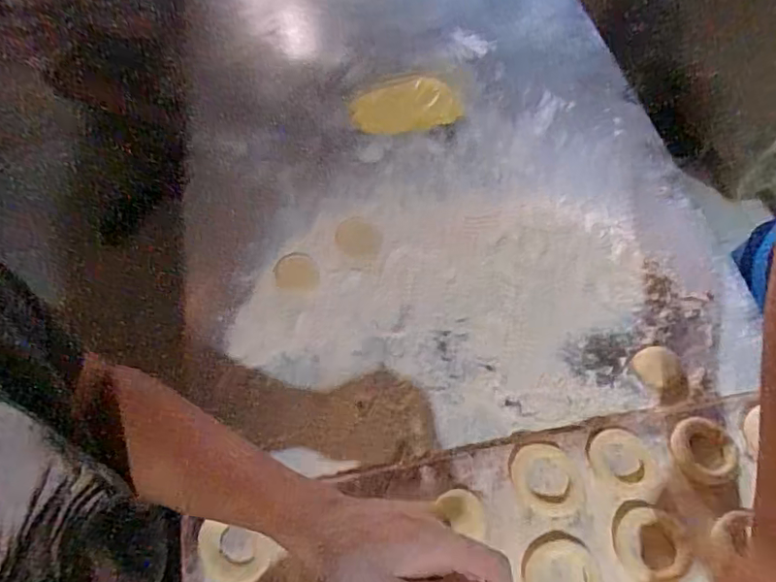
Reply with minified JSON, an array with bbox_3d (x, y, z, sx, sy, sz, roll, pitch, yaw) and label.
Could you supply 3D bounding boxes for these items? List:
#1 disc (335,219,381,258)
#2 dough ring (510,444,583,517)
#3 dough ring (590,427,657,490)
[{"bbox_3d":[-0.035,-0.064,0.659,0.053,0.005,0.060,-3,58,-3],"label":"disc"},{"bbox_3d":[0.147,0.174,0.508,0.058,0.013,0.066,-39,66,-23],"label":"dough ring"},{"bbox_3d":[0.223,0.160,0.523,0.052,0.011,0.059,-37,66,-22],"label":"dough ring"}]

